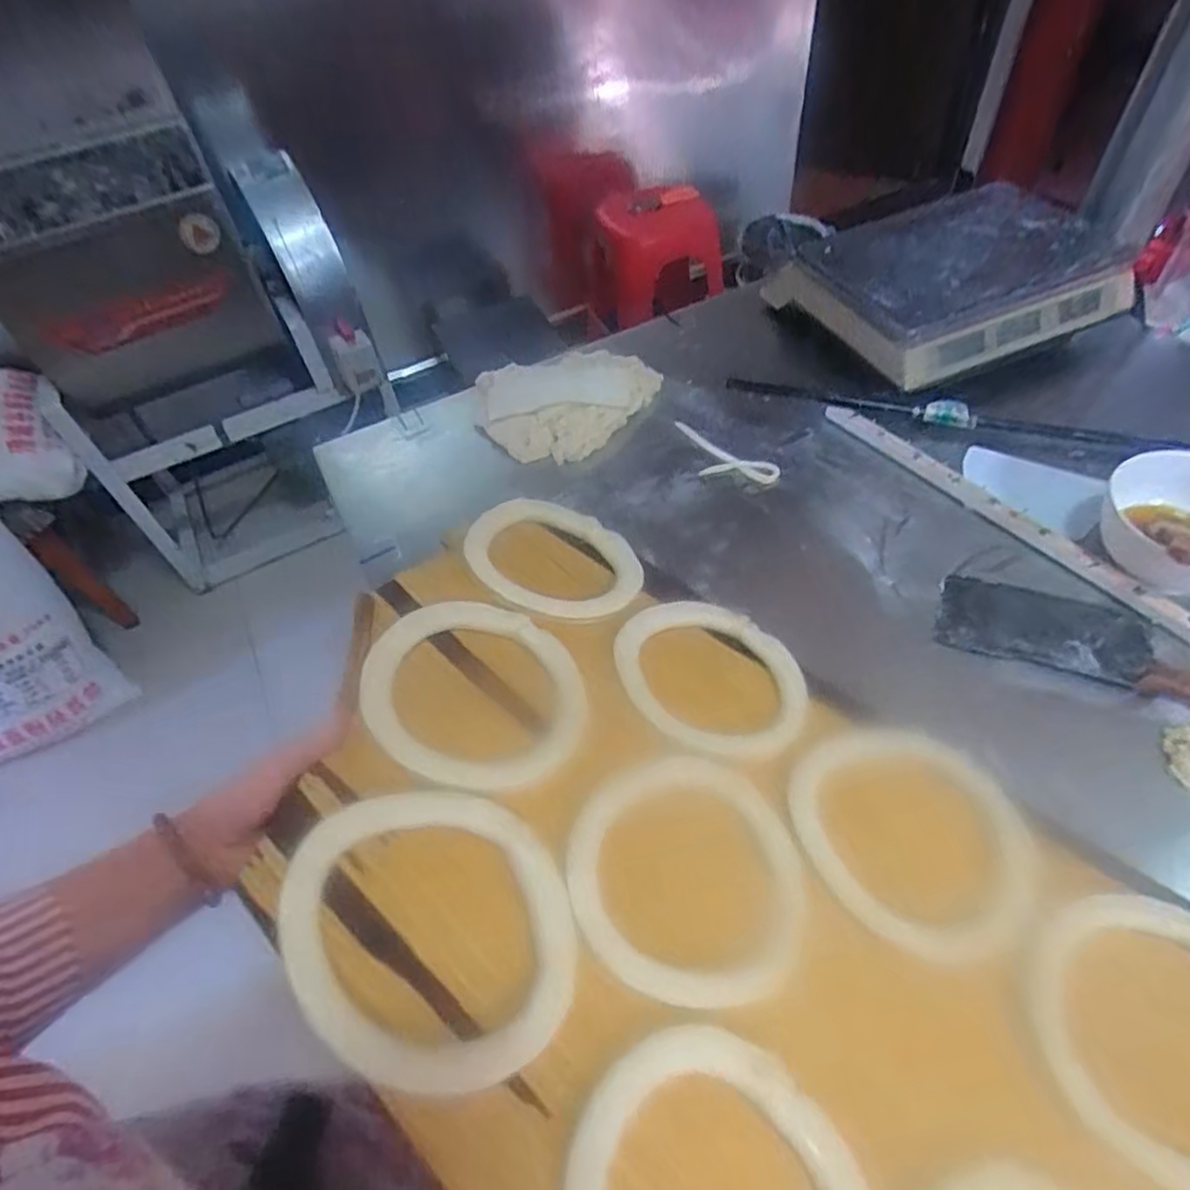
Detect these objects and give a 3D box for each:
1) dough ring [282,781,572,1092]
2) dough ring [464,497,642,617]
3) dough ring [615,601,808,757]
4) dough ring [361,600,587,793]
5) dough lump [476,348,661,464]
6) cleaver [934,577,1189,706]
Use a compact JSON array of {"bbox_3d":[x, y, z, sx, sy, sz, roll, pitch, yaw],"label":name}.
[{"bbox_3d":[-0.093,0.192,0.404,0.158,0.011,0.162,8,47,-9],"label":"dough ring"},{"bbox_3d":[-0.037,-0.037,0.652,0.162,0.017,0.154,12,41,-10],"label":"dough ring"},{"bbox_3d":[0.098,0.069,0.594,0.157,0.029,0.145,1,54,6],"label":"dough ring"},{"bbox_3d":[-0.085,0.072,0.526,0.163,0.011,0.169,10,43,-10],"label":"dough ring"},{"bbox_3d":[-0.026,-0.242,0.872,0.221,0.063,0.133,-16,54,-7],"label":"dough lump"},{"bbox_3d":[0.459,0.044,0.617,0.278,0.017,0.082,19,58,17],"label":"cleaver"}]

